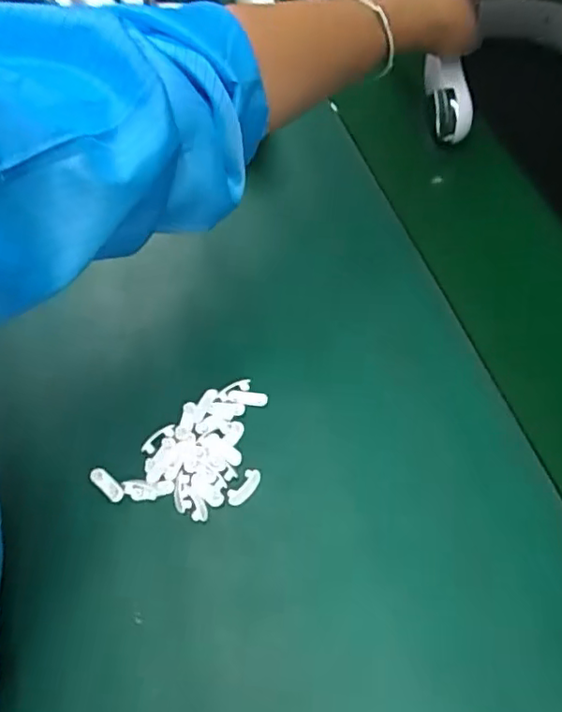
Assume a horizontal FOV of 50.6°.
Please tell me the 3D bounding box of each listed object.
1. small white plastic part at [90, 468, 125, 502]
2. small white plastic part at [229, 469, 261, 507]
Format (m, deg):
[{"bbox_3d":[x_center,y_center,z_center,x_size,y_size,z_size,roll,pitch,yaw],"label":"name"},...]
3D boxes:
[{"bbox_3d":[-0.117,0.086,0.398,0.029,0.005,0.011,37,67,21],"label":"small white plastic part"},{"bbox_3d":[-0.024,0.088,0.396,0.013,0.006,0.028,36,66,20],"label":"small white plastic part"}]

